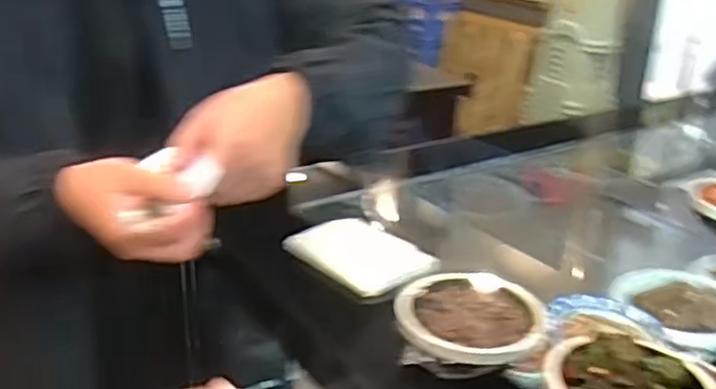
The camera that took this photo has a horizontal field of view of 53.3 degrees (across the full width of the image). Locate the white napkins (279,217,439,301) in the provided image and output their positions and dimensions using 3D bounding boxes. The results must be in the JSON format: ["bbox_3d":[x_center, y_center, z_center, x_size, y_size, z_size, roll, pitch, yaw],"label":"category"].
[{"bbox_3d":[0.007,0.060,0.723,0.104,0.017,0.134,-16,30,-37],"label":"white napkins"}]

